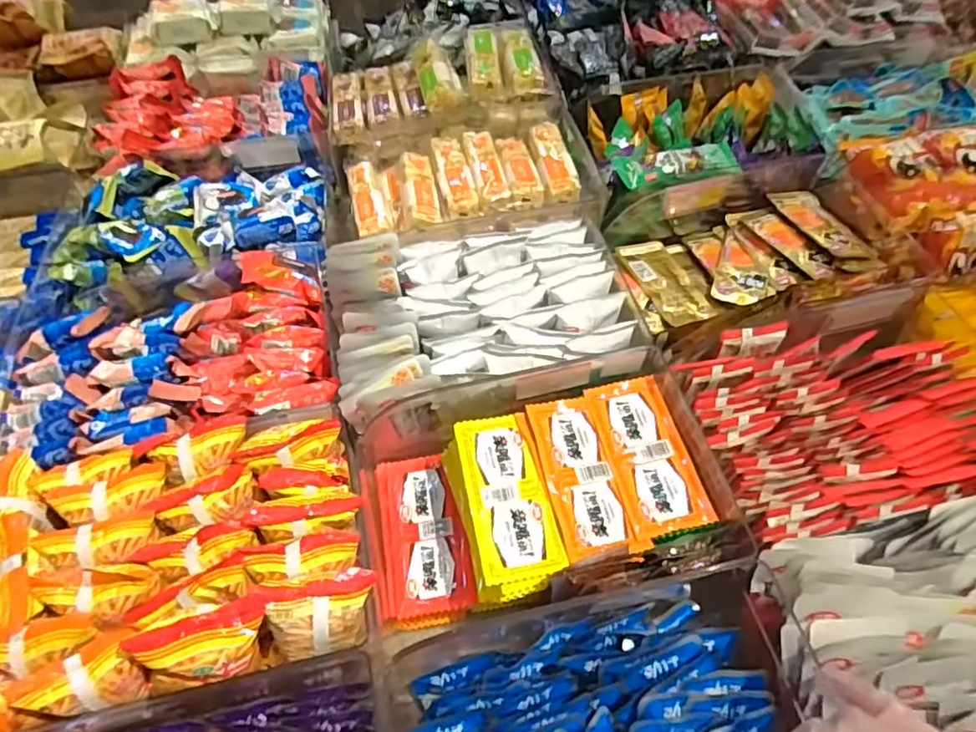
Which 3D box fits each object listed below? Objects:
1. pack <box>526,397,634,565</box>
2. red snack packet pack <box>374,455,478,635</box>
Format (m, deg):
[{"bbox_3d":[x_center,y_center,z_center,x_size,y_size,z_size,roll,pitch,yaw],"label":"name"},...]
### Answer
[{"bbox_3d":[0.076,0.088,0.499,0.056,0.008,0.141,-10,56,-6],"label":"pack"},{"bbox_3d":[-0.062,0.157,0.553,0.076,0.037,0.148,-11,56,-7],"label":"red snack packet pack"}]

